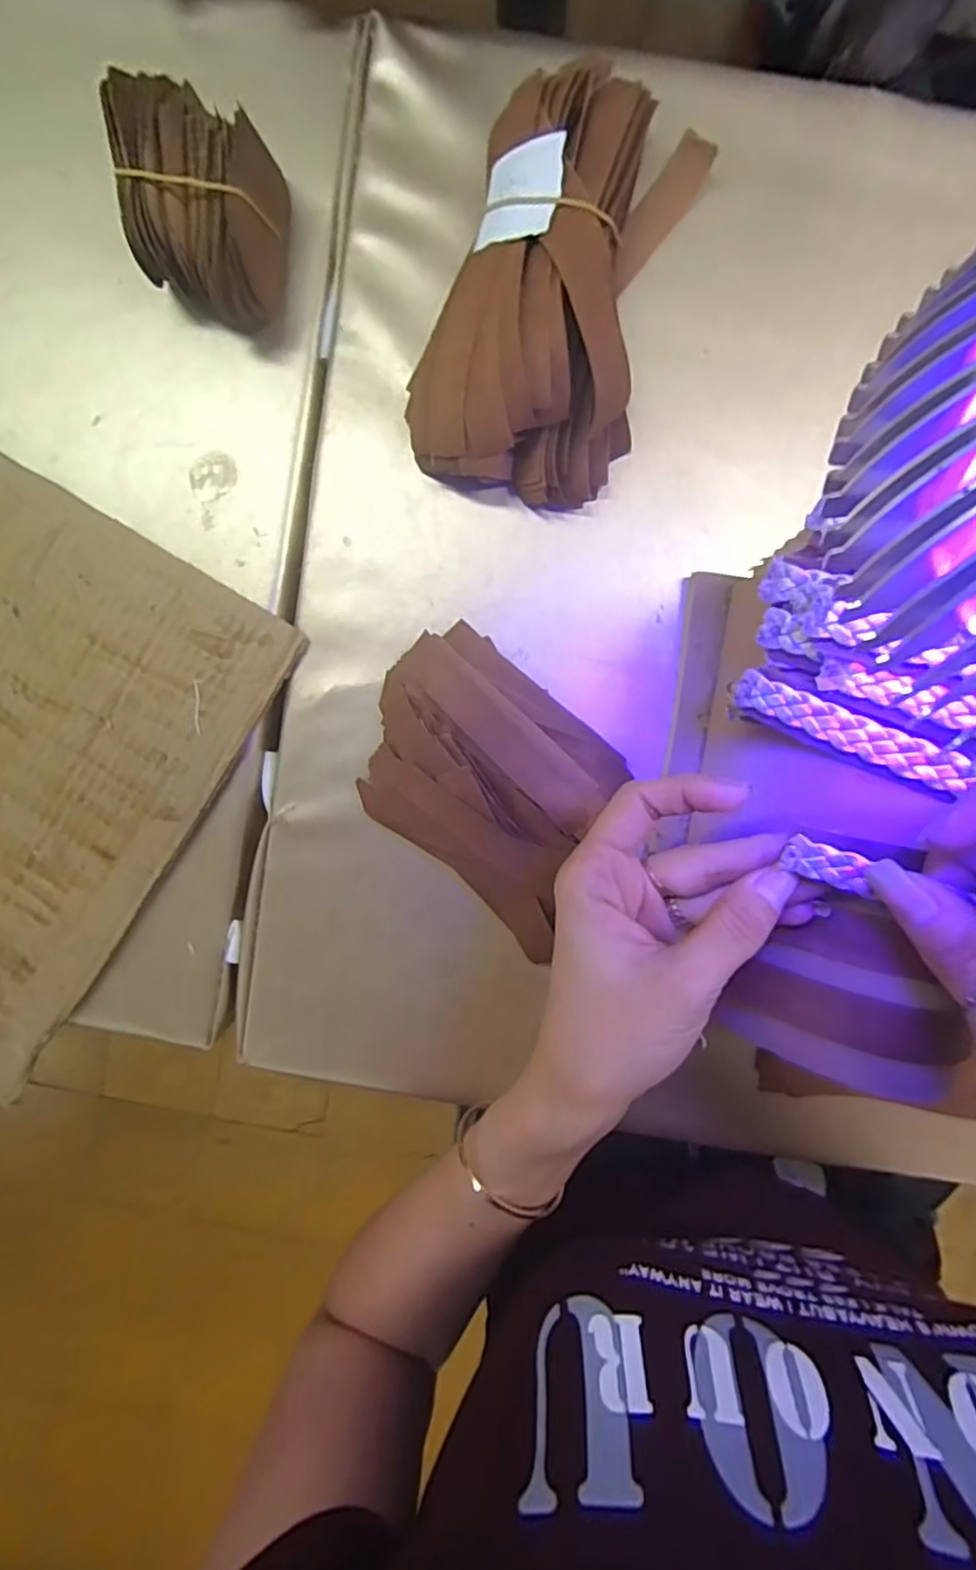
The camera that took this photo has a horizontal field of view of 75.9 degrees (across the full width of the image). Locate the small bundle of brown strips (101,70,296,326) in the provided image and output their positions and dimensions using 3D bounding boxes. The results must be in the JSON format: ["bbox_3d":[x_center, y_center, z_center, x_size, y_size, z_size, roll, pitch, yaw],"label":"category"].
[{"bbox_3d":[-0.127,-0.253,0.278,0.057,0.053,0.074,8,95,0],"label":"small bundle of brown strips"}]

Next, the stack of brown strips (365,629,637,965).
[{"bbox_3d":[0.001,-0.001,0.309,0.139,0.035,0.104,38,94,-3],"label":"stack of brown strips"}]

